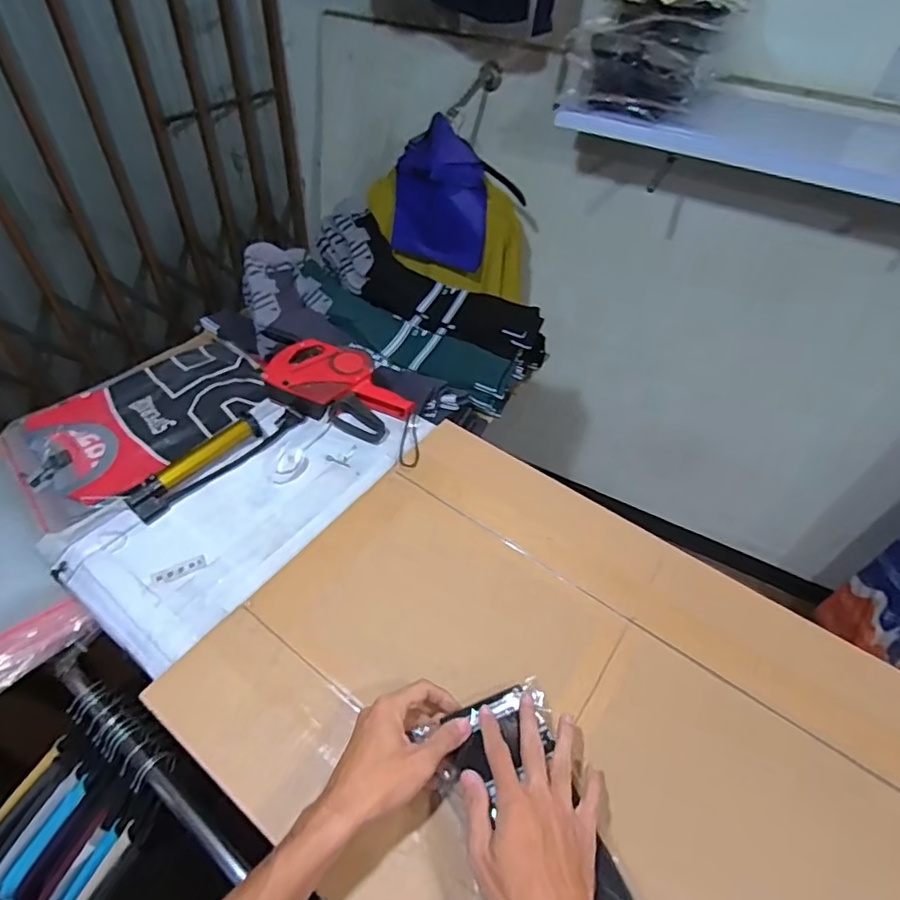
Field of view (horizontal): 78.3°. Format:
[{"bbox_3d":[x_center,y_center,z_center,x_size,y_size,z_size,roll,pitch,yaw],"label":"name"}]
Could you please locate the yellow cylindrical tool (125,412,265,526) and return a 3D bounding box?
[{"bbox_3d":[-0.337,0.019,0.740,0.041,0.033,0.191,29,52,21],"label":"yellow cylindrical tool"}]

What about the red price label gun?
[{"bbox_3d":[-0.167,-0.099,0.841,0.220,0.044,0.129,28,52,20],"label":"red price label gun"}]

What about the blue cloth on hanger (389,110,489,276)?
[{"bbox_3d":[-0.025,-0.628,1.384,0.225,0.341,0.095,-1,48,-5],"label":"blue cloth on hanger"}]

